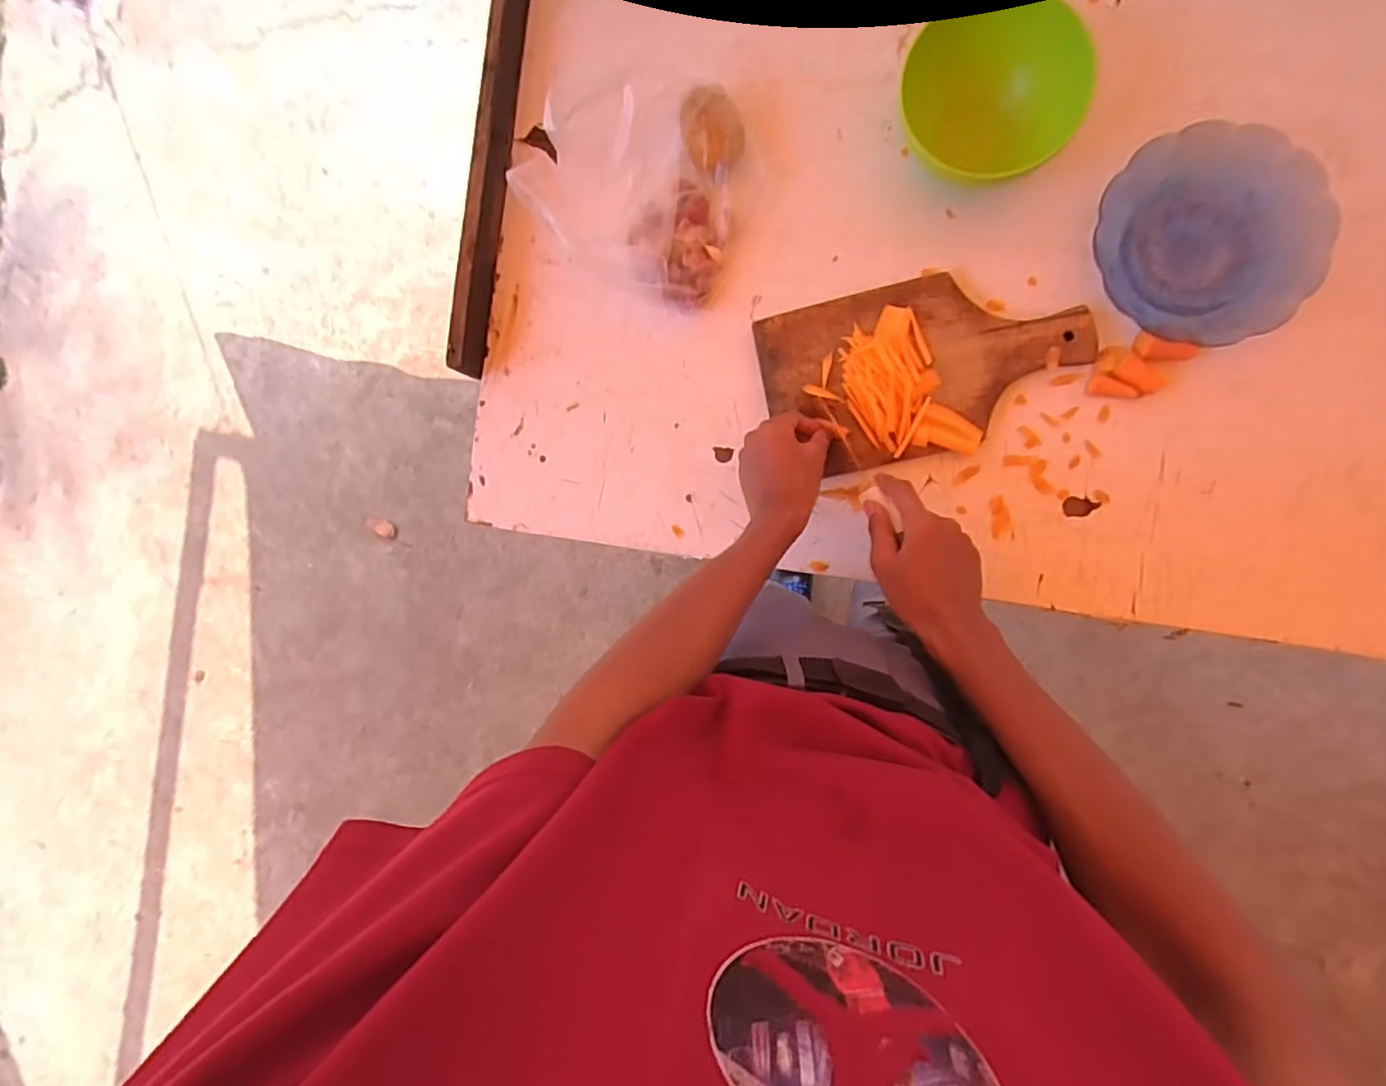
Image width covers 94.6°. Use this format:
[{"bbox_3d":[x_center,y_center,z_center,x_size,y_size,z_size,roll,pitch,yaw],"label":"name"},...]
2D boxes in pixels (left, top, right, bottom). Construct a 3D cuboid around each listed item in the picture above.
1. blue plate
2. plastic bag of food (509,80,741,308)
[{"bbox_3d":[0.449,-0.265,0.561,0.177,0.038,0.165,0,91,8],"label":"blue plate"},{"bbox_3d":[-0.039,-0.343,0.586,0.164,0.124,0.193,24,94,7],"label":"plastic bag of food"}]

